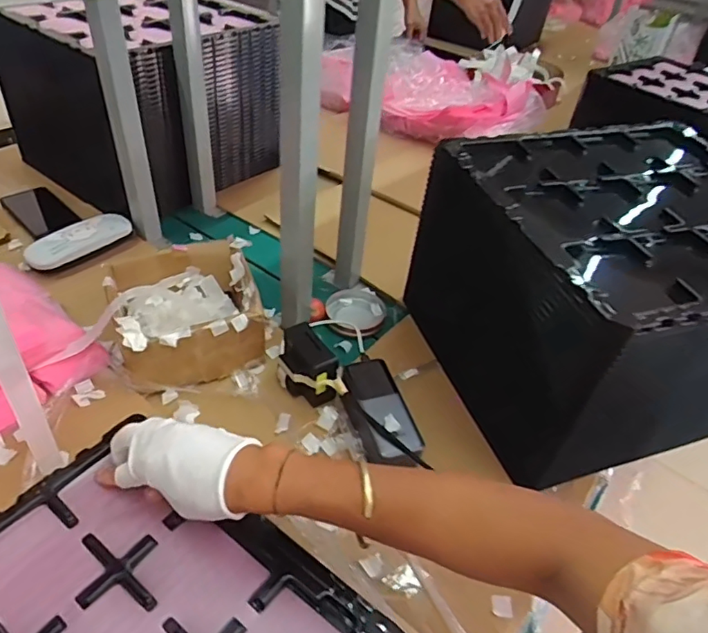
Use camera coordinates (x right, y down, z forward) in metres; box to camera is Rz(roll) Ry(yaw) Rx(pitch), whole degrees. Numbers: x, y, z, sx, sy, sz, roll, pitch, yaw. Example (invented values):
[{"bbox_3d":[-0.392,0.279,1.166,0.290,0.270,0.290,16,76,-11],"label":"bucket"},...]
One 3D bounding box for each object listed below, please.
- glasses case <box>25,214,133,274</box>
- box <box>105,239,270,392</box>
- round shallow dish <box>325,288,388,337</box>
[{"bbox_3d":[-0.415,-0.111,0.816,0.053,0.041,0.158,34,47,28],"label":"glasses case"},{"bbox_3d":[-0.209,-0.009,0.673,0.161,0.085,0.178,-12,44,-21],"label":"box"},{"bbox_3d":[0.006,-0.005,0.779,0.085,0.016,0.094,-6,43,-15],"label":"round shallow dish"}]

